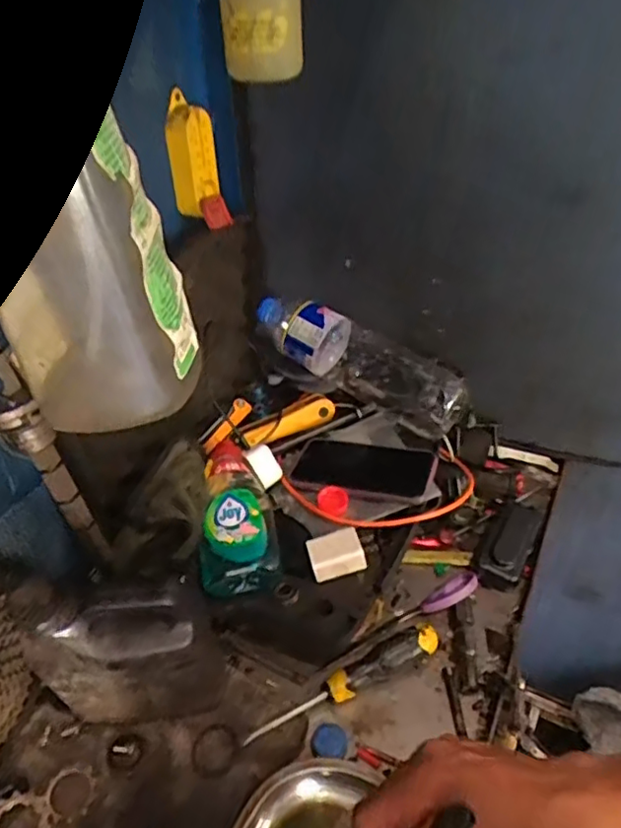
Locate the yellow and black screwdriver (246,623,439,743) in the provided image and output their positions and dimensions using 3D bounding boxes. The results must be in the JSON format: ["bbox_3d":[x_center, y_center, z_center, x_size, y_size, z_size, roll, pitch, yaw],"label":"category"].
[{"bbox_3d":[0.033,0.241,0.563,0.190,0.027,0.025,-19,42,-19],"label":"yellow and black screwdriver"}]

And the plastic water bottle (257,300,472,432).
[{"bbox_3d":[0.057,-0.071,0.746,0.278,0.077,0.092,29,47,13],"label":"plastic water bottle"}]

